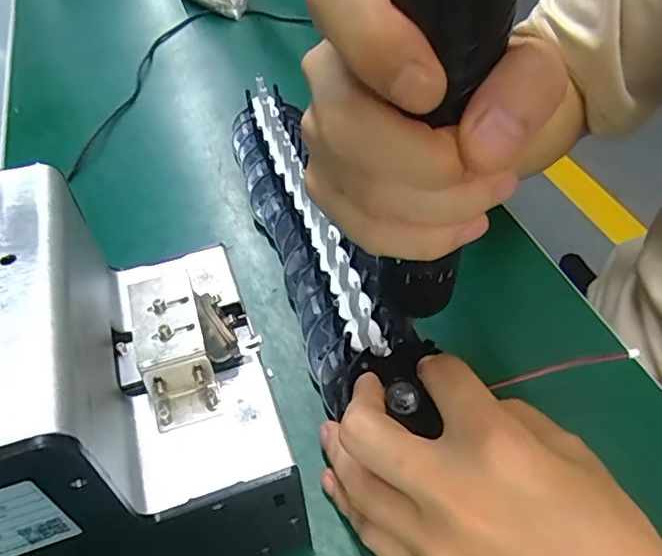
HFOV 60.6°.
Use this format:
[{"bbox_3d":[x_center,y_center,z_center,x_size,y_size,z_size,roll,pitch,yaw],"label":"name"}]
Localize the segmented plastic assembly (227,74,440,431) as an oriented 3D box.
[{"bbox_3d":[-0.018,-0.033,0.368,0.057,0.034,0.310,-19,49,-9],"label":"segmented plastic assembly"}]

